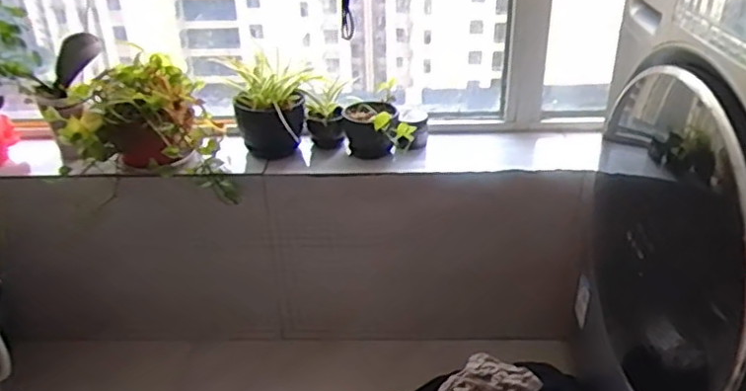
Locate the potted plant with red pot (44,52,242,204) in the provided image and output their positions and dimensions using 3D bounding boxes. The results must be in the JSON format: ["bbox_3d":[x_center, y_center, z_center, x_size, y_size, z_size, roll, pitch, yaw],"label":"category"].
[{"bbox_3d":[-0.431,-0.129,1.212,0.287,0.227,0.196,-10,30,-14],"label":"potted plant with red pot"}]

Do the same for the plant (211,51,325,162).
[{"bbox_3d":[-0.203,-0.182,1.256,0.150,0.191,0.185,1,29,6],"label":"plant"}]

